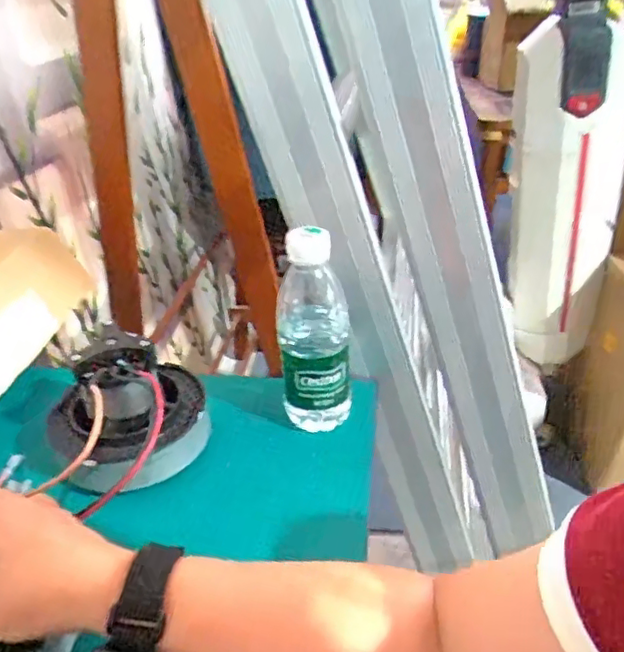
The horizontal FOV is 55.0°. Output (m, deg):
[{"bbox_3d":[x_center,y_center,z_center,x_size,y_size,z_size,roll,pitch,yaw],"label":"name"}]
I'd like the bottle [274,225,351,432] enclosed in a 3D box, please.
[{"bbox_3d":[0.001,0.004,0.495,0.057,0.169,0.053,-4,31,1],"label":"bottle"}]

